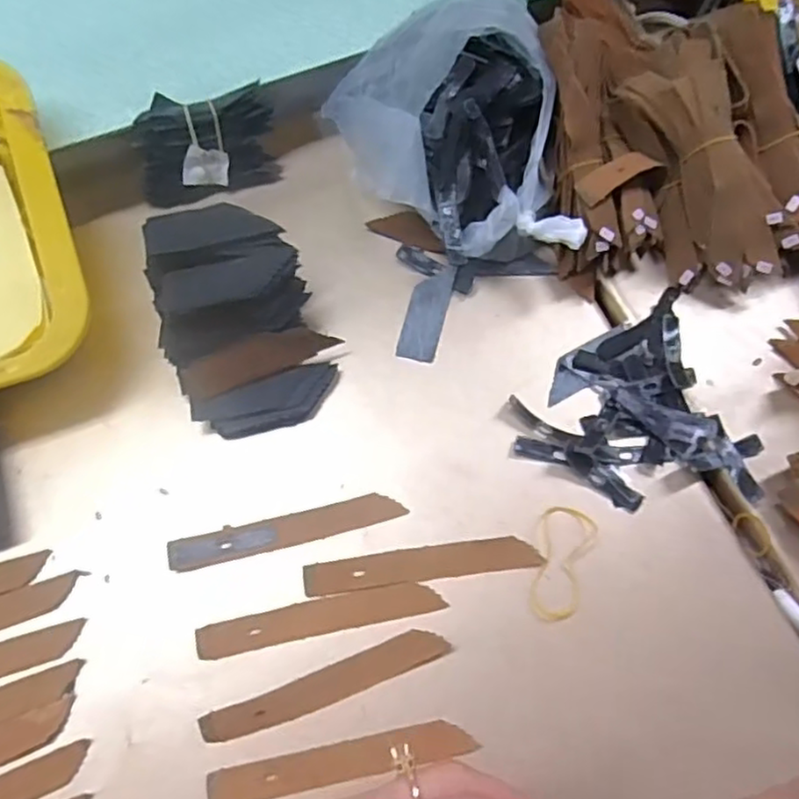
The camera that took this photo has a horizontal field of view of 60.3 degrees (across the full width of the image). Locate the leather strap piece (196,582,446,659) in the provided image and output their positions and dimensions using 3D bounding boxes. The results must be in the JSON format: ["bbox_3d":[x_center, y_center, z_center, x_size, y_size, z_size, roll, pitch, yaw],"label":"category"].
[{"bbox_3d":[-0.041,0.111,0.353,0.124,0.004,0.018,-11,71,-5],"label":"leather strap piece"}]

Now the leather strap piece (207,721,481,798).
[{"bbox_3d":[-0.027,0.176,0.332,0.126,0.007,0.016,-11,71,-5],"label":"leather strap piece"}]

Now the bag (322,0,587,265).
[{"bbox_3d":[0.026,-0.156,0.410,0.128,0.090,0.159,-7,70,-4],"label":"bag"}]

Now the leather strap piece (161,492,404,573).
[{"bbox_3d":[-0.060,0.070,0.368,0.123,0.005,0.018,-12,71,-5],"label":"leather strap piece"}]

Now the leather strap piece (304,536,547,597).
[{"bbox_3d":[0.012,0.086,0.362,0.123,0.004,0.018,-7,70,-4],"label":"leather strap piece"}]

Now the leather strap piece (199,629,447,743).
[{"bbox_3d":[-0.035,0.142,0.341,0.122,0.010,0.018,-20,72,-8],"label":"leather strap piece"}]

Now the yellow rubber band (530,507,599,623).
[{"bbox_3d":[0.085,0.086,0.363,0.029,0.005,0.059,17,71,5],"label":"yellow rubber band"}]

